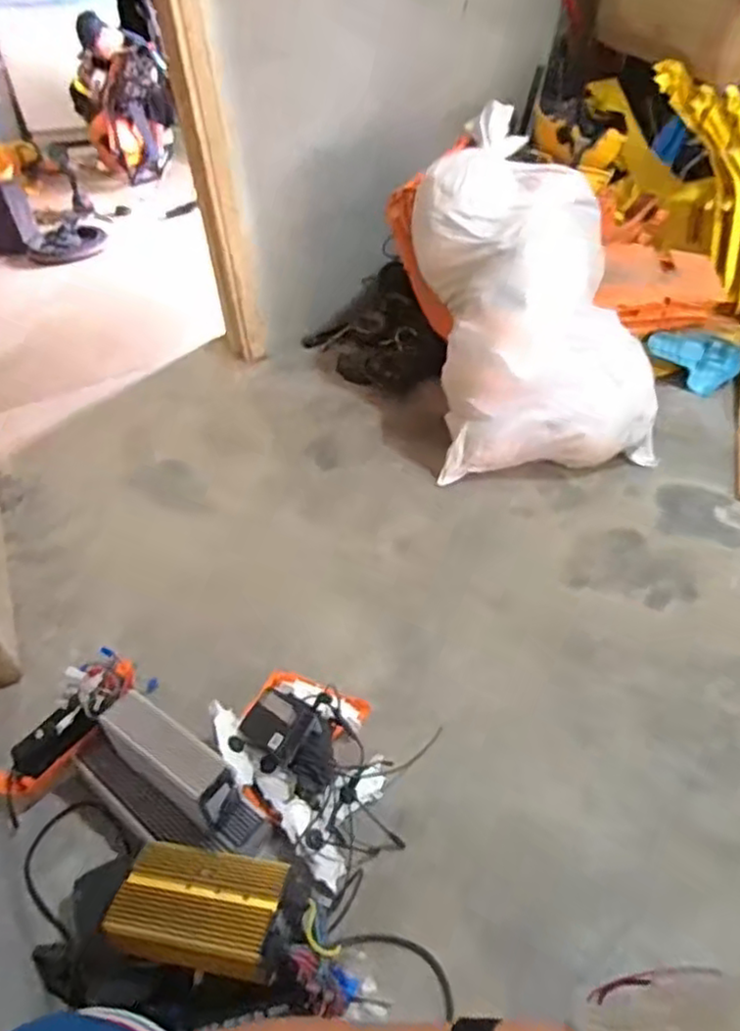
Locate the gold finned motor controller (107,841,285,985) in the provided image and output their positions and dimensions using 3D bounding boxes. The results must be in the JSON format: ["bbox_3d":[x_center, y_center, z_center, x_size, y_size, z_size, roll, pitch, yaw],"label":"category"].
[{"bbox_3d":[-0.219,0.504,0.841,0.212,0.046,0.129,6,45,10],"label":"gold finned motor controller"}]

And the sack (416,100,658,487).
[{"bbox_3d":[0.408,-0.497,1.627,0.539,0.647,0.507,-7,44,-4],"label":"sack"}]

